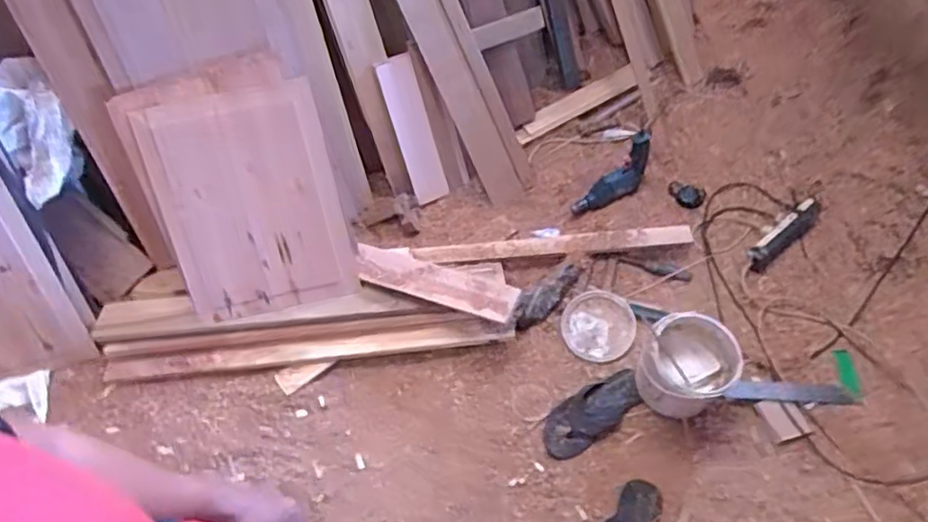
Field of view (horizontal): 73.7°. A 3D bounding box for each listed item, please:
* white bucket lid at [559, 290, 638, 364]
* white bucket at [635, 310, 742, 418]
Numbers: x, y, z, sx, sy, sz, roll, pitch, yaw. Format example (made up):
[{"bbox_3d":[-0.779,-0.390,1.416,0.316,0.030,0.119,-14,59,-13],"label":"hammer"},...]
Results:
[{"bbox_3d":[0.343,0.161,1.569,0.175,0.020,0.186,-2,56,3],"label":"white bucket lid"},{"bbox_3d":[0.494,0.239,1.381,0.187,0.223,0.193,-2,59,3],"label":"white bucket"}]

